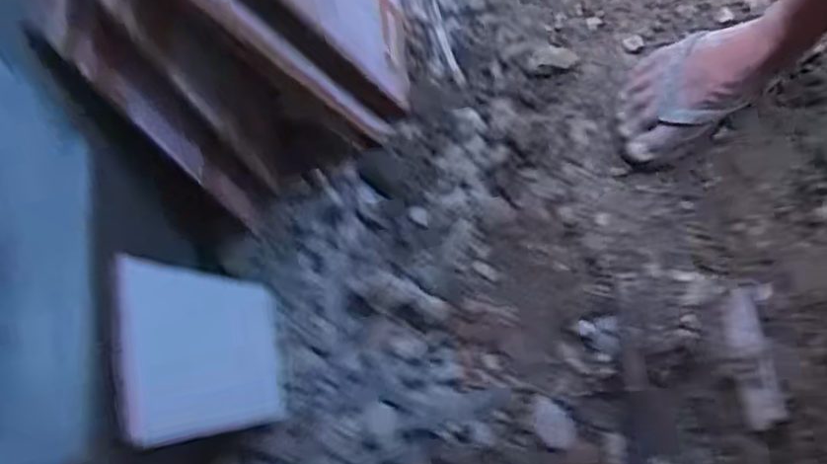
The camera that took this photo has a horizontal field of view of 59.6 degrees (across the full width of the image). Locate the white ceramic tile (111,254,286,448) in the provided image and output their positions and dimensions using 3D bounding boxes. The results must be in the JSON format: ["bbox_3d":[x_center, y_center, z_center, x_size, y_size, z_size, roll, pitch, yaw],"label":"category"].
[{"bbox_3d":[-0.180,0.103,0.637,0.012,0.235,0.142,-14,78,16],"label":"white ceramic tile"}]

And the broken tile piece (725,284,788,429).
[{"bbox_3d":[0.376,0.137,0.797,0.053,0.006,0.151,-5,84,-4],"label":"broken tile piece"}]

